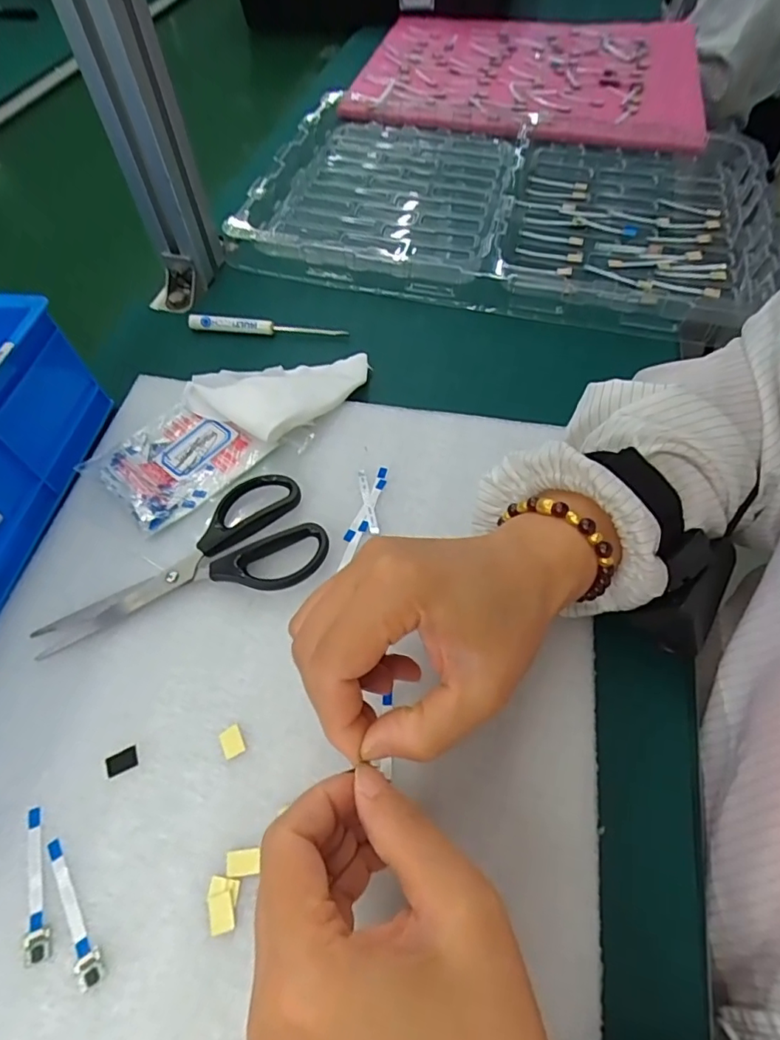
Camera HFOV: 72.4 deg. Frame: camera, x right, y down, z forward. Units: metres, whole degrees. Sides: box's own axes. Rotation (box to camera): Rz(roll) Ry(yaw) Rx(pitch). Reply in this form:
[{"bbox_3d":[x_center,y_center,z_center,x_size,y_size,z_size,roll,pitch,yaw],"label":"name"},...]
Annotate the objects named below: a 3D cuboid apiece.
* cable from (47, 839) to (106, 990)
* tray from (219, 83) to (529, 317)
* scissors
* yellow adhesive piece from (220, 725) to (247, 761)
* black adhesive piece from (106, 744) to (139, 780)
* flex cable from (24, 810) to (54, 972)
[{"bbox_3d":[-0.136,0.166,0.227,0.009,0.004,0.060,-30,63,-17],"label":"cable"},{"bbox_3d":[0.008,-0.355,0.550,0.252,0.030,0.336,13,60,8],"label":"tray"},{"bbox_3d":[-0.121,0.021,0.313,0.161,0.010,0.072,-17,60,-10],"label":"scissors"},{"bbox_3d":[-0.078,0.109,0.263,0.010,0.004,0.014,-27,62,-15],"label":"yellow adhesive piece"},{"bbox_3d":[-0.131,0.118,0.260,0.015,0.004,0.011,-20,59,-12],"label":"black adhesive piece"},{"bbox_3d":[-0.156,0.158,0.233,0.010,0.004,0.060,-21,61,-12],"label":"flex cable"}]

